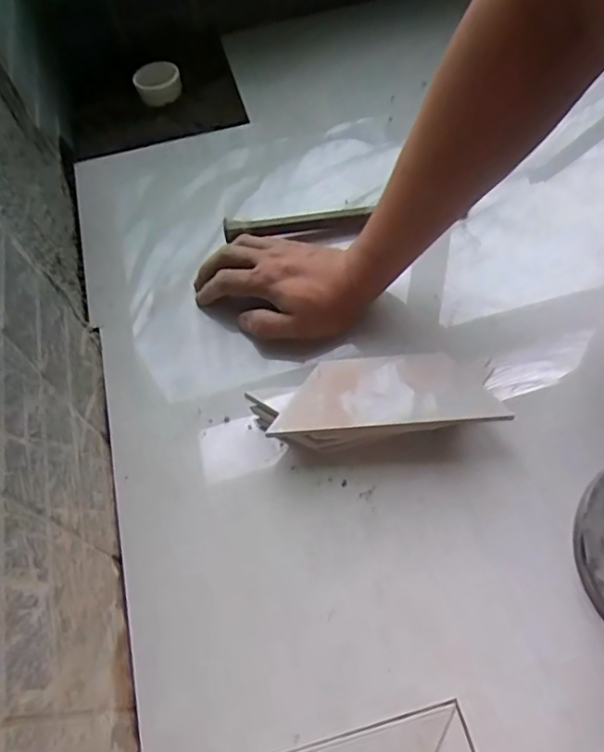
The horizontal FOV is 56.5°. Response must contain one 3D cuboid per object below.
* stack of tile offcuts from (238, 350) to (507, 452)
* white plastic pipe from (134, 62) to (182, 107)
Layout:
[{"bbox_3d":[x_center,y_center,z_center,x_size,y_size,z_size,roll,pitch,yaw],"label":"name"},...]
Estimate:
[{"bbox_3d":[0.057,0.022,0.445,0.187,0.049,0.059,-7,61,0],"label":"stack of tile offcuts"},{"bbox_3d":[-0.176,-0.360,0.688,0.054,0.026,0.057,-16,62,-5],"label":"white plastic pipe"}]

